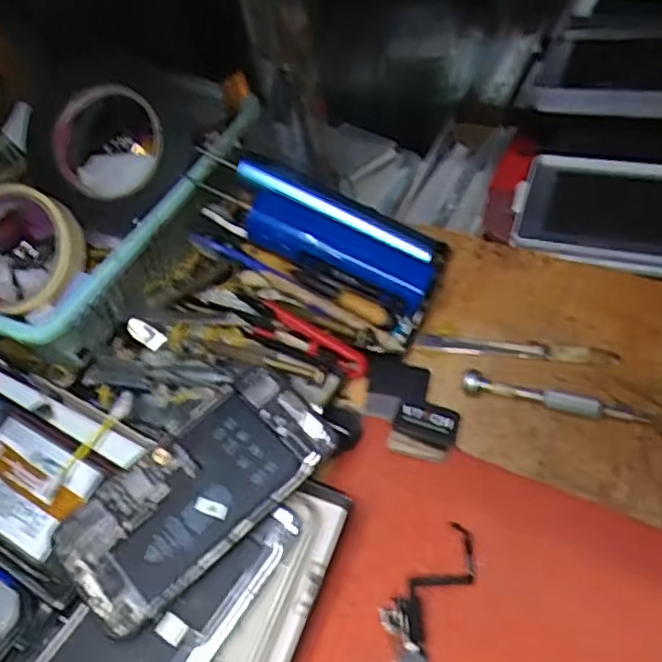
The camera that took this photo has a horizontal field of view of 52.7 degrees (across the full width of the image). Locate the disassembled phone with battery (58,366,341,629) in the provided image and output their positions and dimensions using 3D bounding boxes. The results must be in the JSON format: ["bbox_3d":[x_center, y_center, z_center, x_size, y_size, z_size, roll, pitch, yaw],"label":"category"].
[{"bbox_3d":[-0.075,0.088,0.370,0.153,0.004,0.073,-41,66,-15],"label":"disassembled phone with battery"}]

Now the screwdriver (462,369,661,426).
[{"bbox_3d":[0.145,0.042,0.404,0.129,0.014,0.013,9,56,17],"label":"screwdriver"}]

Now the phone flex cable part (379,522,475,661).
[{"bbox_3d":[0.050,0.136,0.347,0.033,0.008,0.080,22,60,24],"label":"phone flex cable part"}]

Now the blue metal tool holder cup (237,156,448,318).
[{"bbox_3d":[0.002,-0.072,0.473,0.156,0.026,0.067,27,59,5],"label":"blue metal tool holder cup"}]

